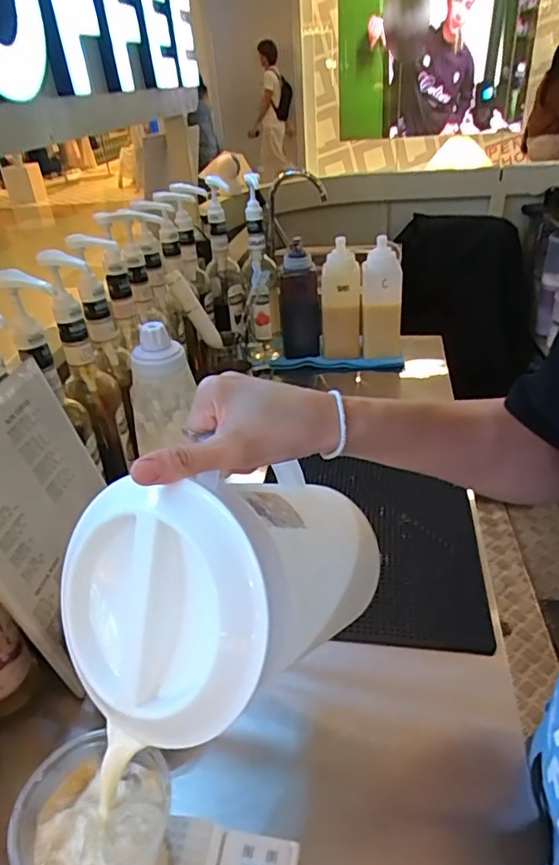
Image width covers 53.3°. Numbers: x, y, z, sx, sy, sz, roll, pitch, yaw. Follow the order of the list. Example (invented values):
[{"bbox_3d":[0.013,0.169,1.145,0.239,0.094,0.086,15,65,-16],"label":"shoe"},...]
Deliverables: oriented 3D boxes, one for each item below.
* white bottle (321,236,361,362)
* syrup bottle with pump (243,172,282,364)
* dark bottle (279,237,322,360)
[{"bbox_3d":[0.129,-0.271,1.158,0.081,0.229,0.075,0,33,7],"label":"white bottle"},{"bbox_3d":[-0.039,-0.317,1.134,0.068,0.365,0.097,-5,33,-1],"label":"syrup bottle with pump"},{"bbox_3d":[0.044,-0.261,1.149,0.081,0.236,0.070,-2,33,3],"label":"dark bottle"}]

